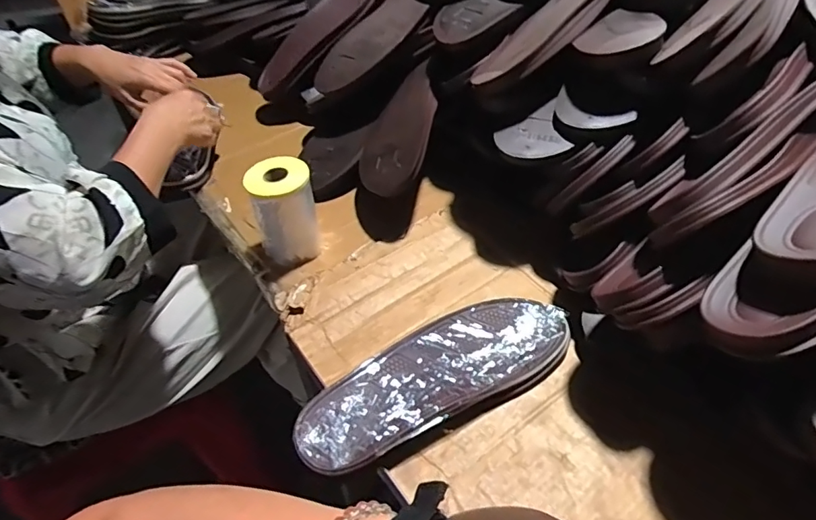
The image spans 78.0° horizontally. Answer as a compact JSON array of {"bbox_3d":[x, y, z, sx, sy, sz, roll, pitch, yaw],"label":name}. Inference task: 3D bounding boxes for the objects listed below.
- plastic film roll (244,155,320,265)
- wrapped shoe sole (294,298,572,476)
[{"bbox_3d":[-0.136,-0.054,0.567,0.063,0.104,0.062,-15,49,-11],"label":"plastic film roll"},{"bbox_3d":[0.025,0.100,0.468,0.264,0.037,0.102,-23,51,-17],"label":"wrapped shoe sole"}]

